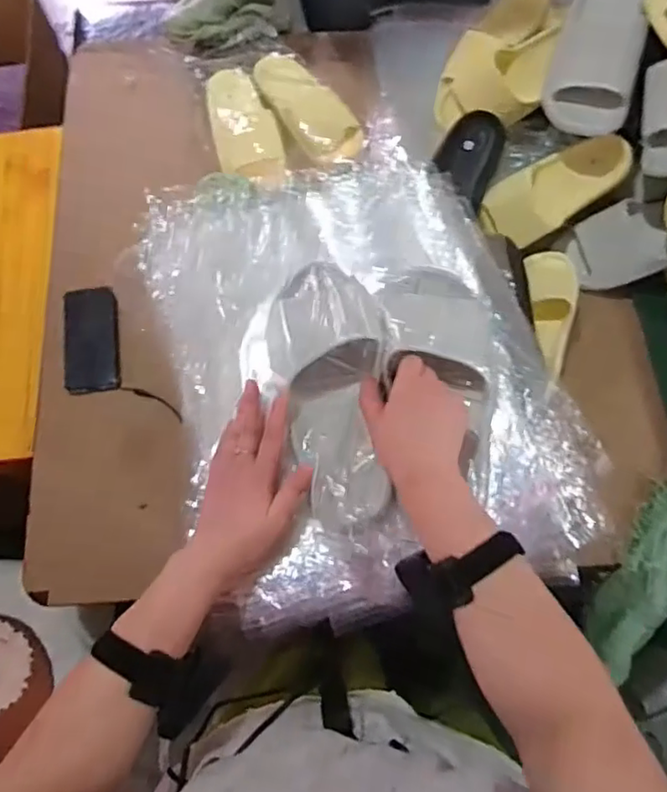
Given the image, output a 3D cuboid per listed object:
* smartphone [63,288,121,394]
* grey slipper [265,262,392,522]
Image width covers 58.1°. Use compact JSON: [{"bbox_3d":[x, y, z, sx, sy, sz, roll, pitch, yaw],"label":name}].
[{"bbox_3d":[-0.359,-0.082,0.892,0.082,0.010,0.154,-6,82,1],"label":"smartphone"},{"bbox_3d":[-0.005,-0.013,0.580,0.109,0.056,0.263,-8,77,-1],"label":"grey slipper"}]

